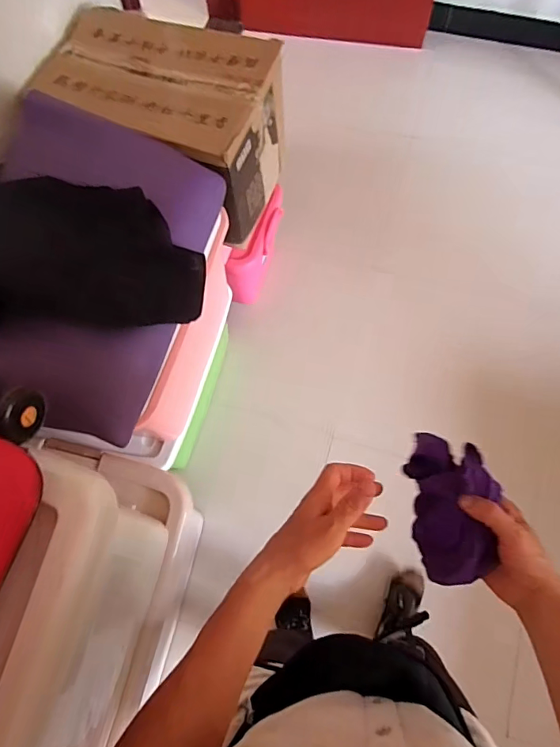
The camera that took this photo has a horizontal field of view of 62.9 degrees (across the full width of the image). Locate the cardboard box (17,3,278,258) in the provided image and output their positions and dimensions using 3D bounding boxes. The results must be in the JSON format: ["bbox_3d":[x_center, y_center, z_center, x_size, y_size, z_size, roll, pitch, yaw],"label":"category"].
[{"bbox_3d":[-0.244,-0.551,1.017,0.467,0.260,0.348,19,72,9],"label":"cardboard box"}]

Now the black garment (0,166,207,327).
[{"bbox_3d":[-0.313,-0.166,0.683,0.365,0.155,0.183,-4,70,1],"label":"black garment"}]

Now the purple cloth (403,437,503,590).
[{"bbox_3d":[0.185,0.140,0.478,0.085,0.058,0.149,-8,70,-1],"label":"purple cloth"}]

